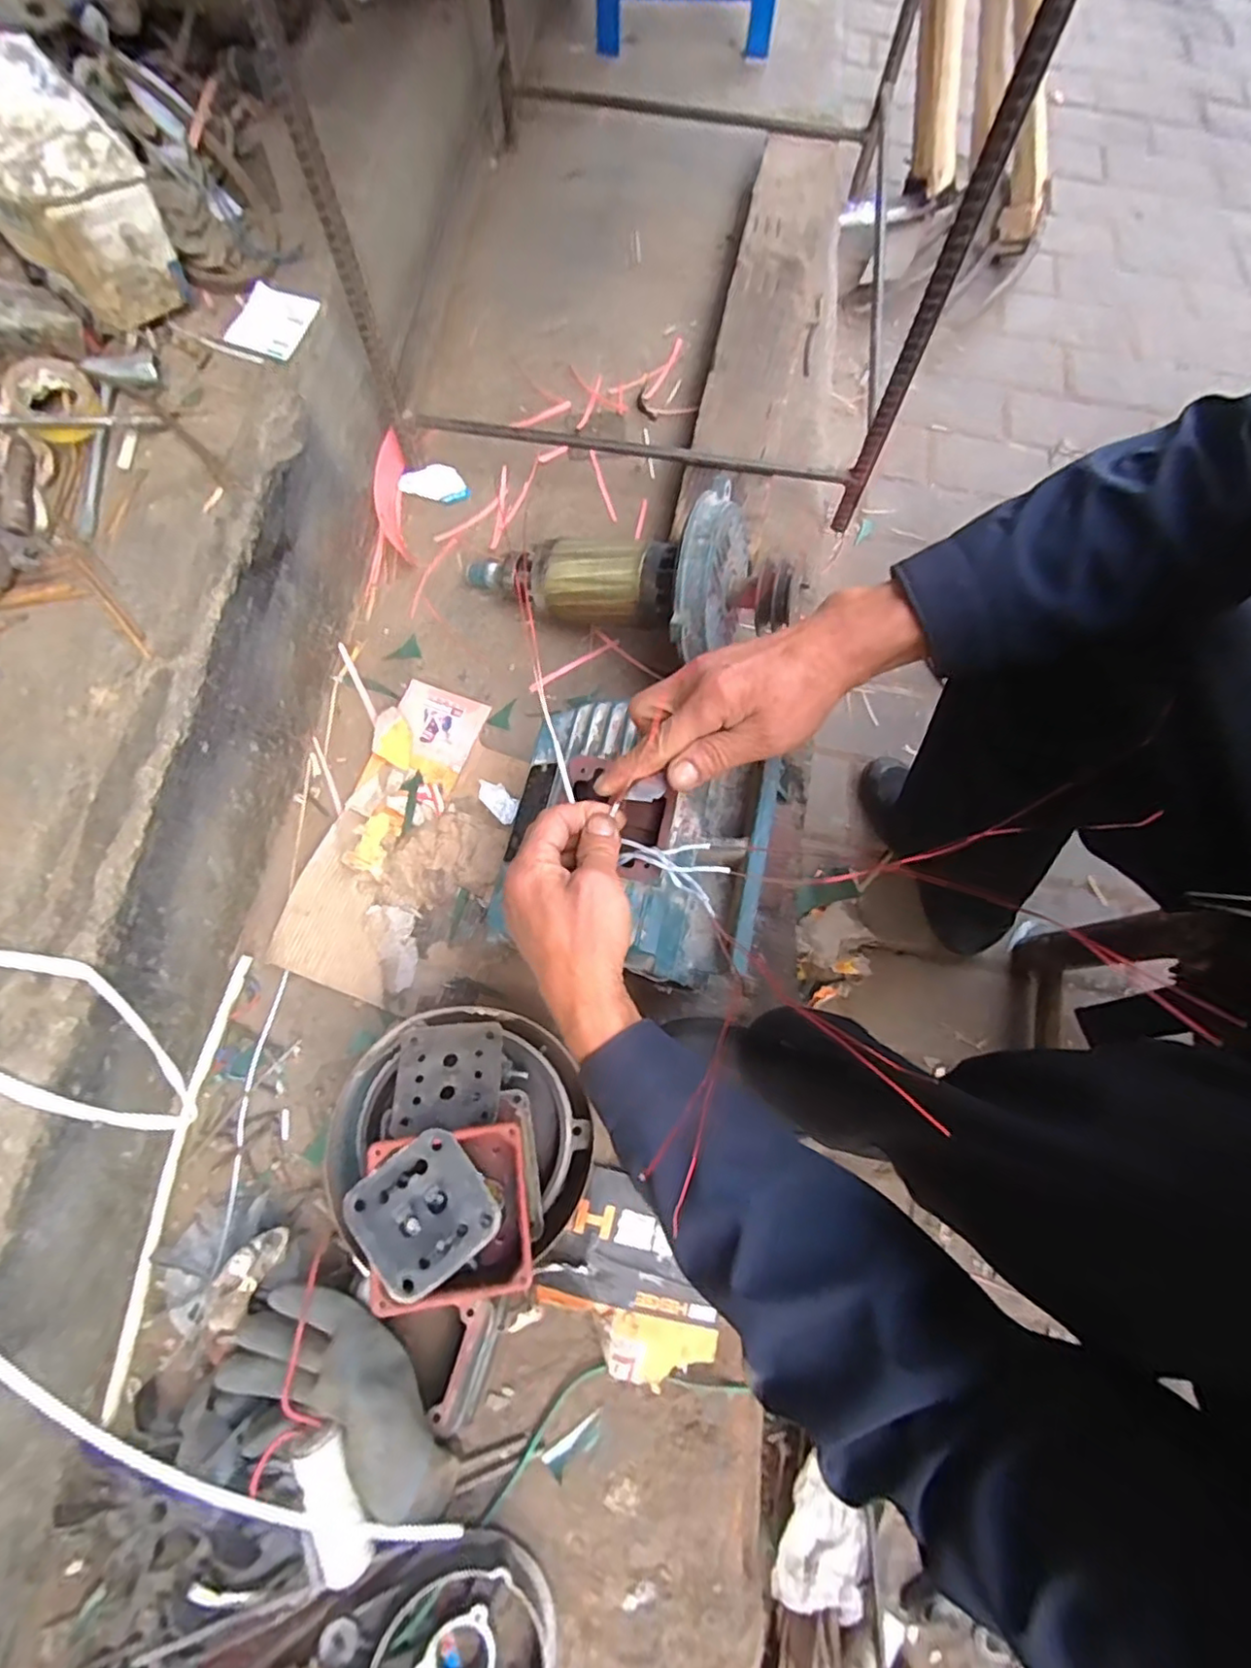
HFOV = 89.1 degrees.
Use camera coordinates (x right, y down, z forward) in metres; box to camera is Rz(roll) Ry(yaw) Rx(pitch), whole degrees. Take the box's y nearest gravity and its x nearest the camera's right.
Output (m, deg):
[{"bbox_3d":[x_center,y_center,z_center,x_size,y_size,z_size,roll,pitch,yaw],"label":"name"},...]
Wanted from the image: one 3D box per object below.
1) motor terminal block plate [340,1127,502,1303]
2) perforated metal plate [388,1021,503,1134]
[{"bbox_3d":[-0.139,0.258,0.433,0.085,0.008,0.084,-36,82,-16],"label":"motor terminal block plate"},{"bbox_3d":[-0.135,0.184,0.484,0.076,0.006,0.079,-4,54,-3],"label":"perforated metal plate"}]

